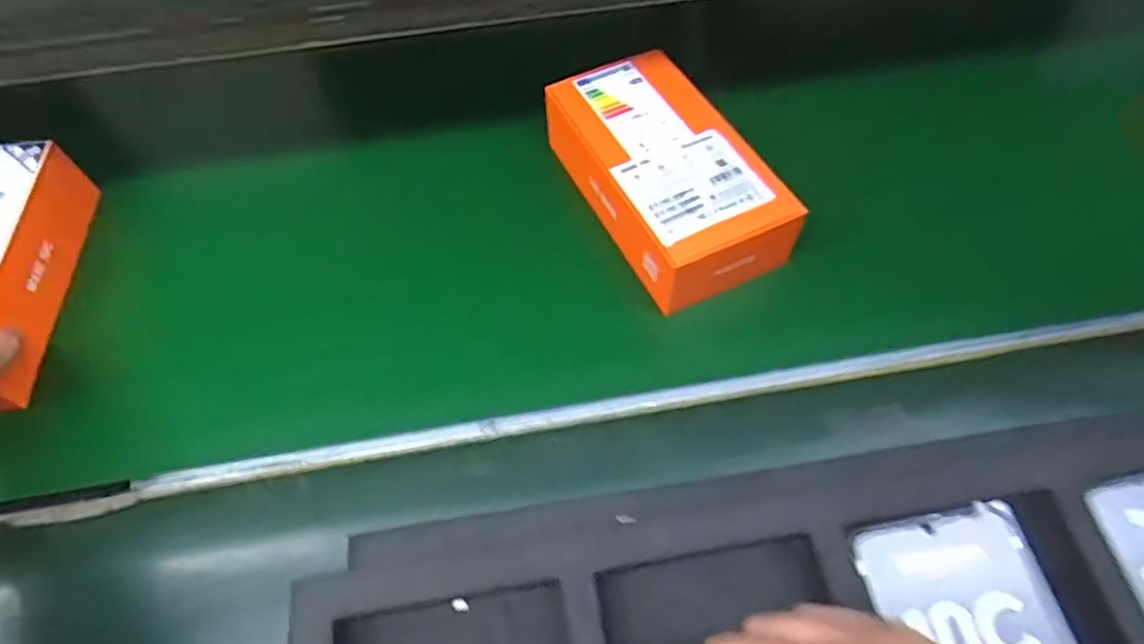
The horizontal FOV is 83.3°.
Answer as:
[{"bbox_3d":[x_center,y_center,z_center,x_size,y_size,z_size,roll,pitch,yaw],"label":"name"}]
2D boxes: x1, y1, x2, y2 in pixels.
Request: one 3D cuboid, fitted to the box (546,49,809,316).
[{"bbox_3d":[0.067,-0.110,0.466,0.104,0.051,0.192,-23,59,-12],"label":"box"}]

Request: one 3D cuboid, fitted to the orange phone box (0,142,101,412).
[{"bbox_3d":[-0.409,-0.031,0.437,0.095,0.061,0.192,-9,57,-3],"label":"orange phone box"}]

